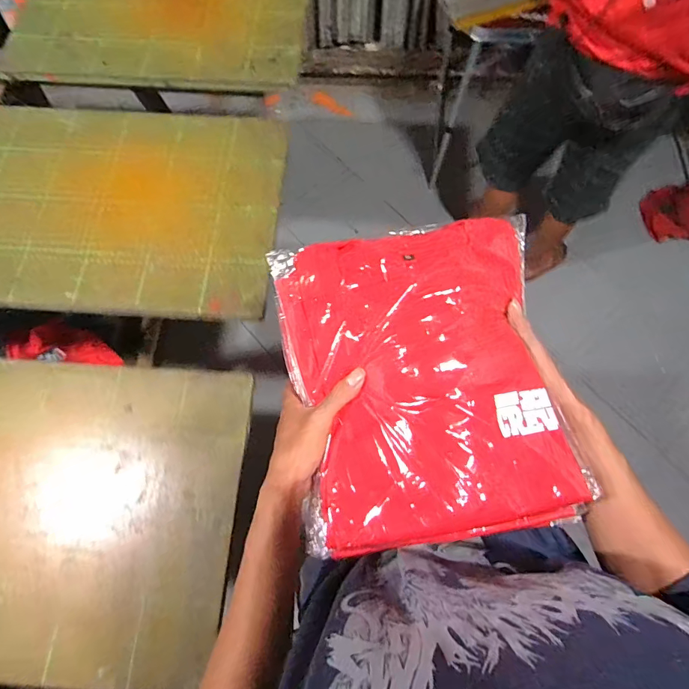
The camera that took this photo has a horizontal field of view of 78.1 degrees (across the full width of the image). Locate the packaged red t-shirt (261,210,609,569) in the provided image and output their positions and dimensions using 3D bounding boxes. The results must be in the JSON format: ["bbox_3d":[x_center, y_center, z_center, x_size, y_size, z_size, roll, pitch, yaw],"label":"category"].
[{"bbox_3d":[0.073,0.030,0.409,0.249,0.034,0.289,-10,79,2],"label":"packaged red t-shirt"}]

